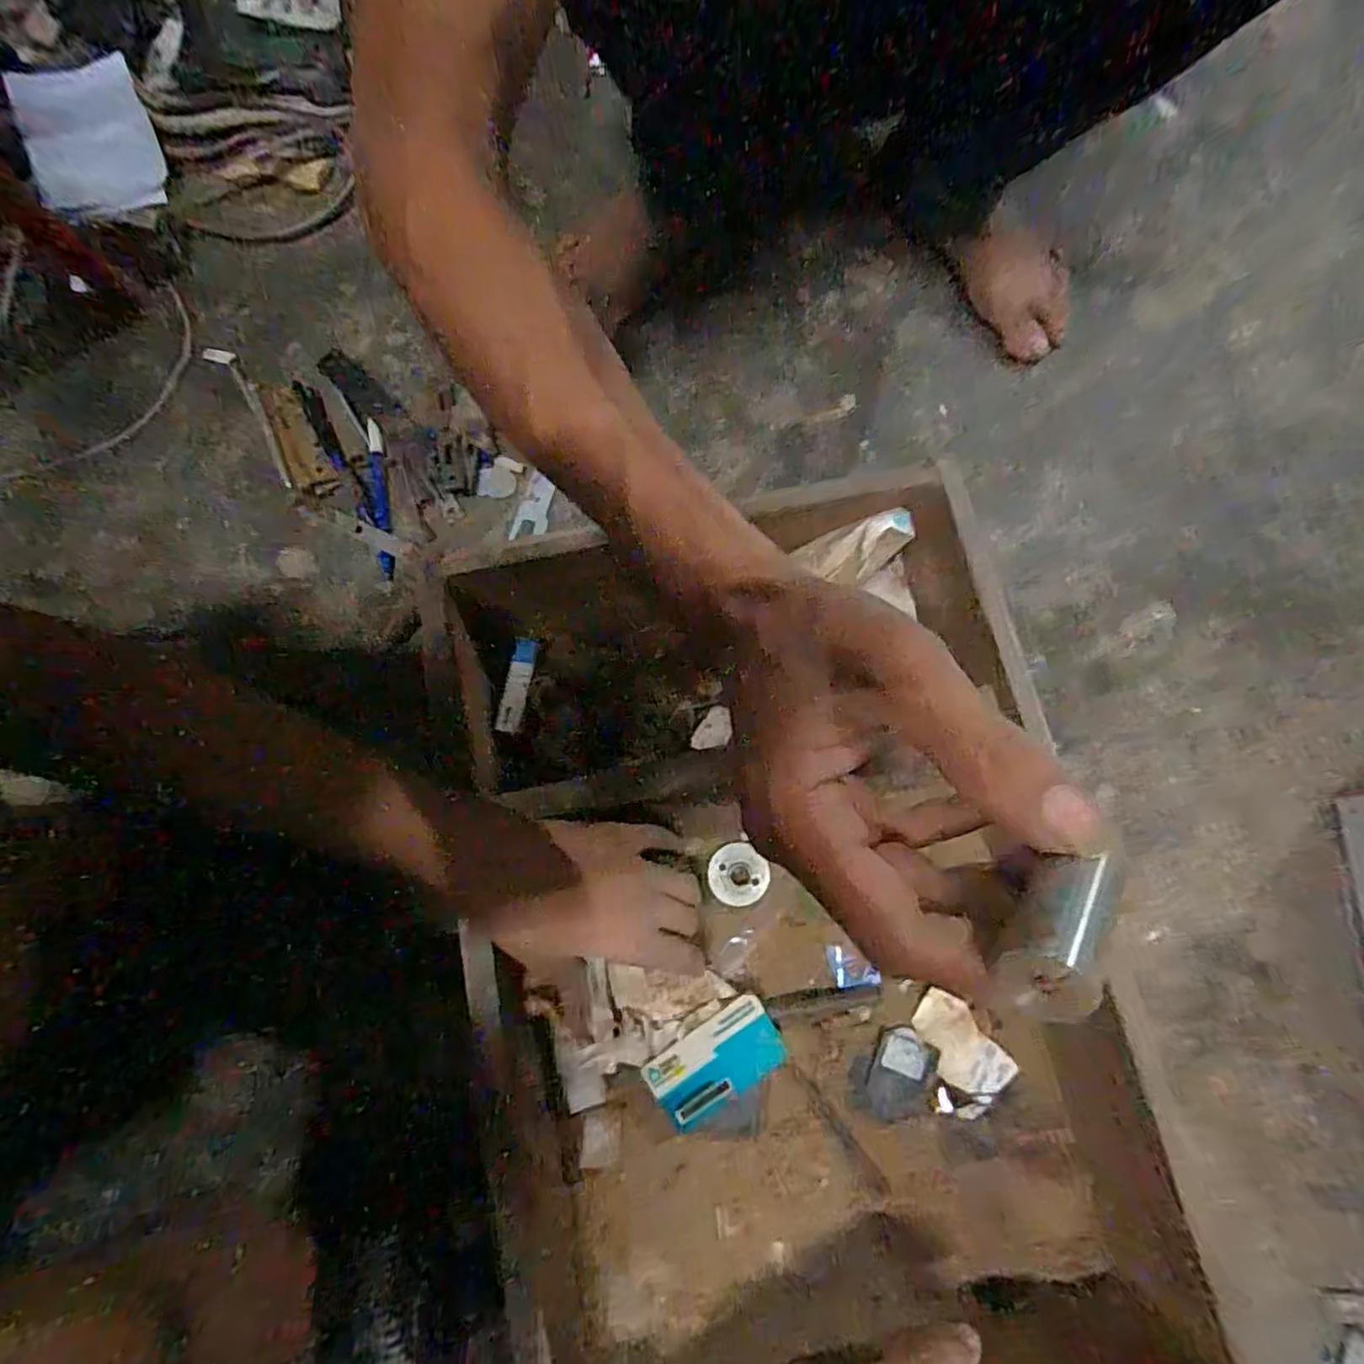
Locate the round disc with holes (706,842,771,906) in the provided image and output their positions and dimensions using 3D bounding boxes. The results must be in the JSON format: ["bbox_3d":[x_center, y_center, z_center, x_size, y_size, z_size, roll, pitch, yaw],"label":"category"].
[{"bbox_3d":[0.039,0.135,0.460,0.038,0.010,0.043,-41,82,-9],"label":"round disc with holes"}]

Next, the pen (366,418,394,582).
[{"bbox_3d":[-0.248,-0.148,0.541,0.015,0.014,0.135,-9,78,-3],"label":"pen"}]

